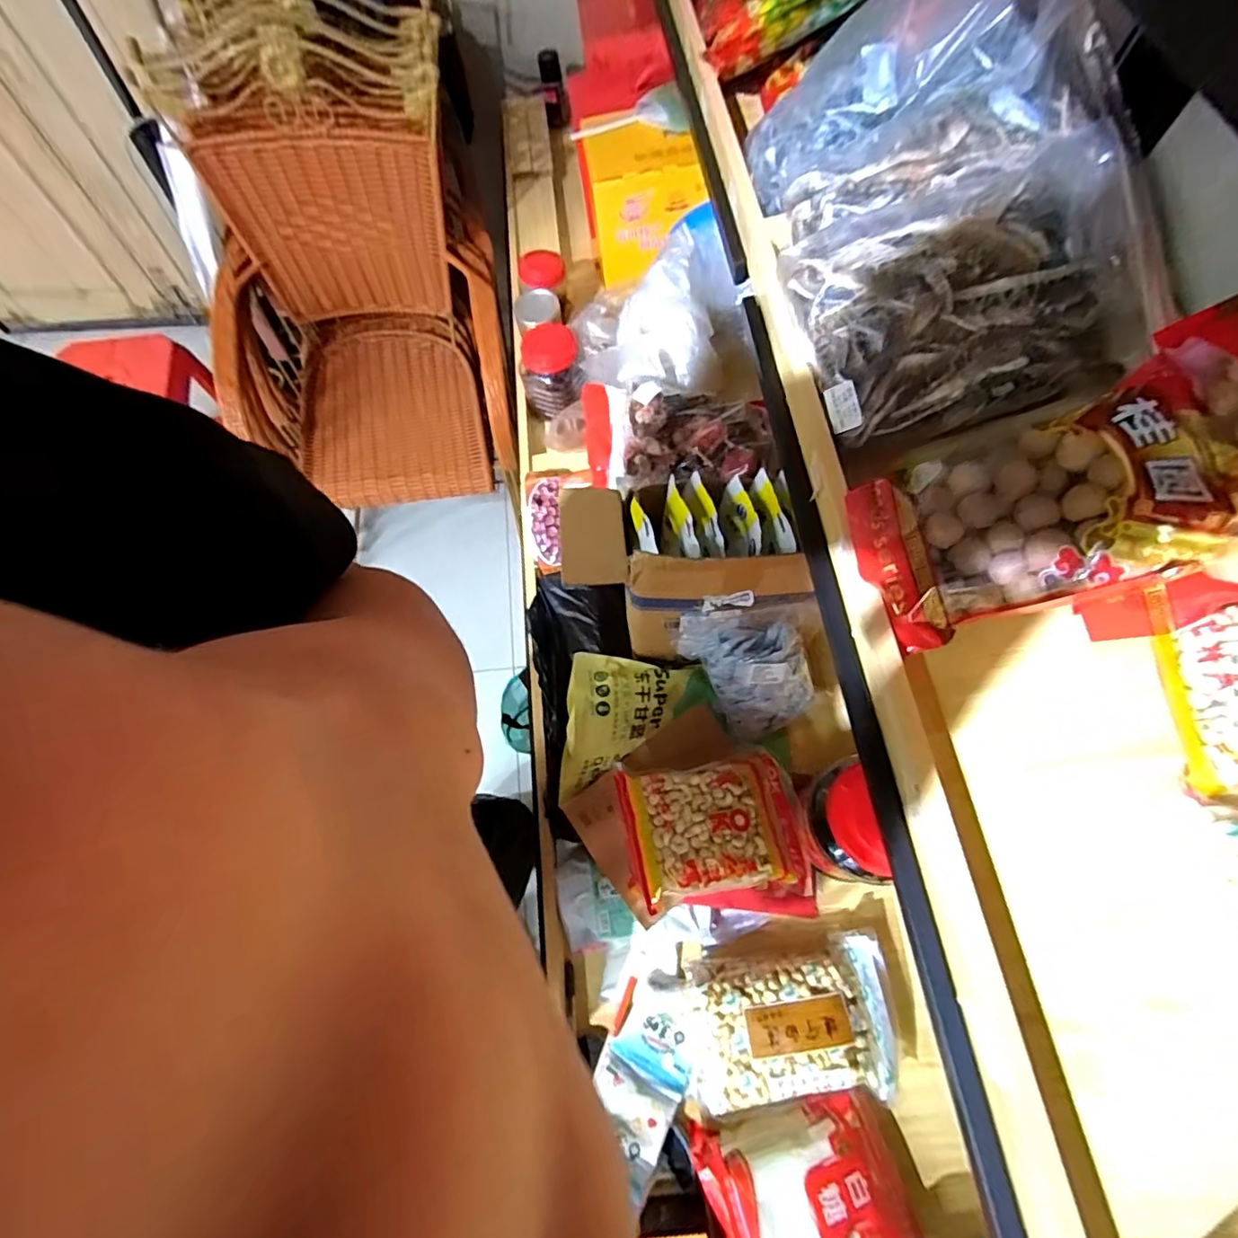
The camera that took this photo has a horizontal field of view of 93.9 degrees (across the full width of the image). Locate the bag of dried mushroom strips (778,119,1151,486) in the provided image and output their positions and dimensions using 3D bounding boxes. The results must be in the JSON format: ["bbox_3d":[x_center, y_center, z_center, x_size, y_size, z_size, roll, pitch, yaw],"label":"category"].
[{"bbox_3d":[0.311,-0.280,0.503,0.291,0.078,0.206,-19,96,4],"label":"bag of dried mushroom strips"}]

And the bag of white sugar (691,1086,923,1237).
[{"bbox_3d":[0.189,0.578,0.585,0.202,0.073,0.129,-10,67,-7],"label":"bag of white sugar"}]

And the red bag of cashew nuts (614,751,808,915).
[{"bbox_3d":[0.108,0.238,0.660,0.196,0.074,0.144,-7,67,-5],"label":"red bag of cashew nuts"}]

